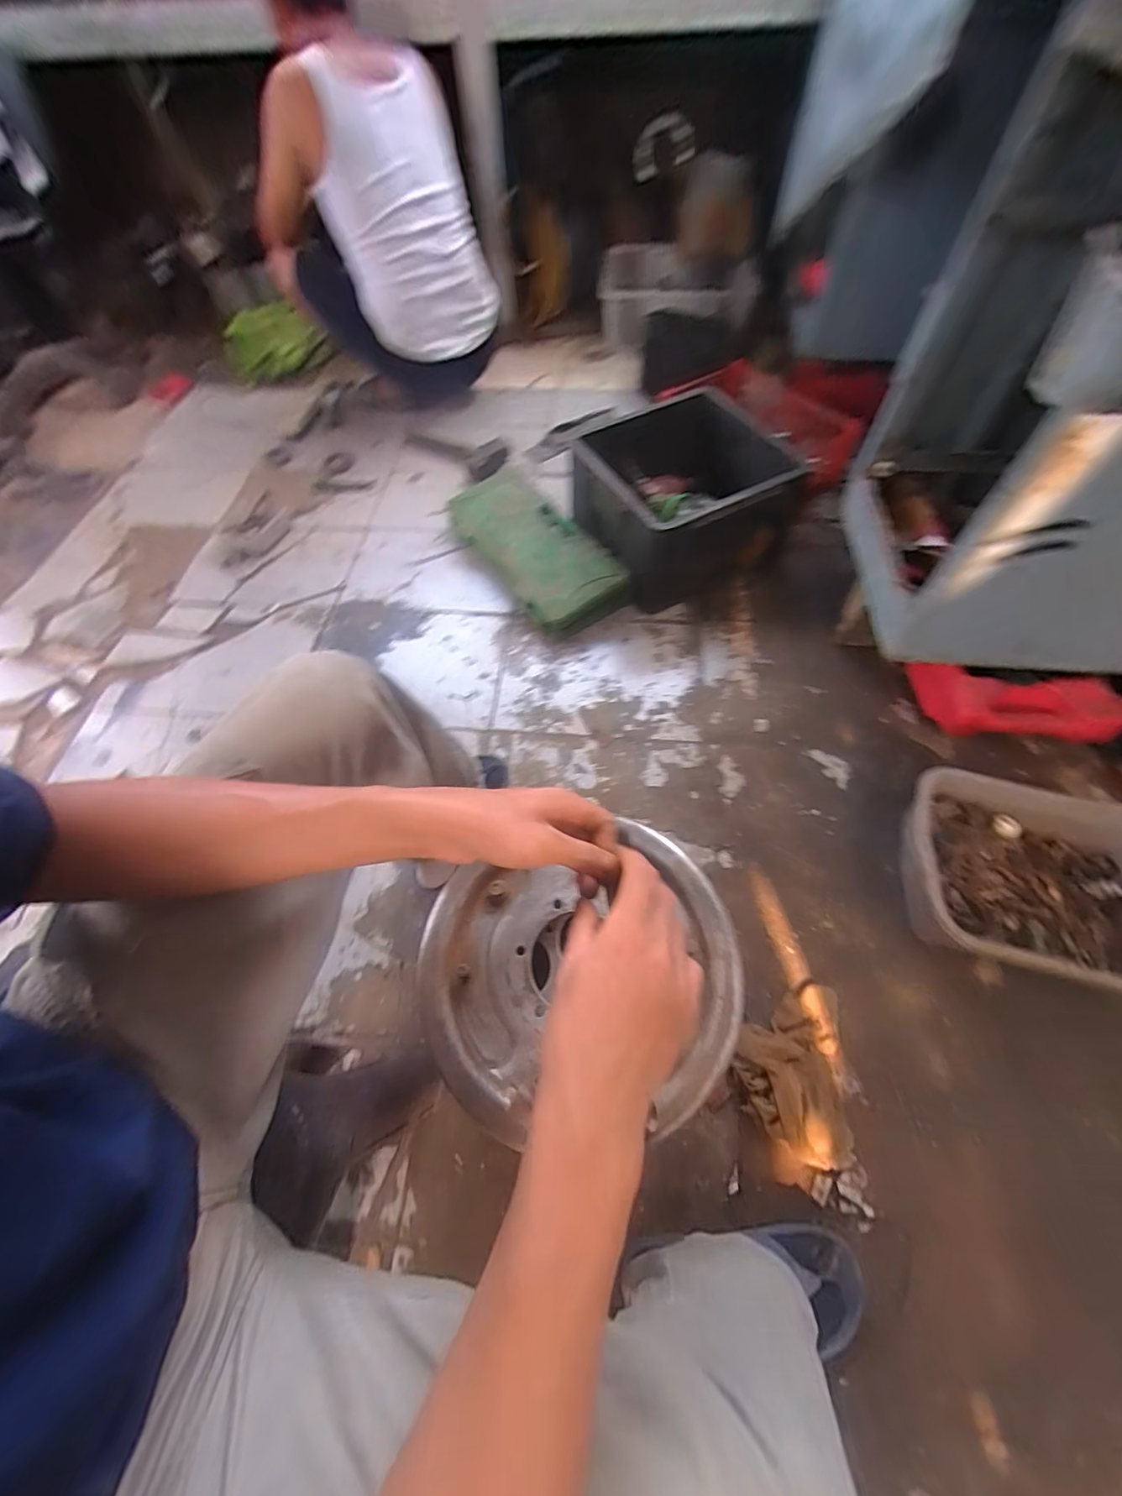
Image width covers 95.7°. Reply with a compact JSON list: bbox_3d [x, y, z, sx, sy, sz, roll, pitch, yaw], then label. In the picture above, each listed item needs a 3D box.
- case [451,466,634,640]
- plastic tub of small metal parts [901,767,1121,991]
[{"bbox_3d":[-0.065,-0.444,1.136,0.208,0.103,0.465,-31,63,-15],"label":"case"},{"bbox_3d":[0.652,0.191,0.714,0.339,0.118,0.262,14,61,11],"label":"plastic tub of small metal parts"}]

